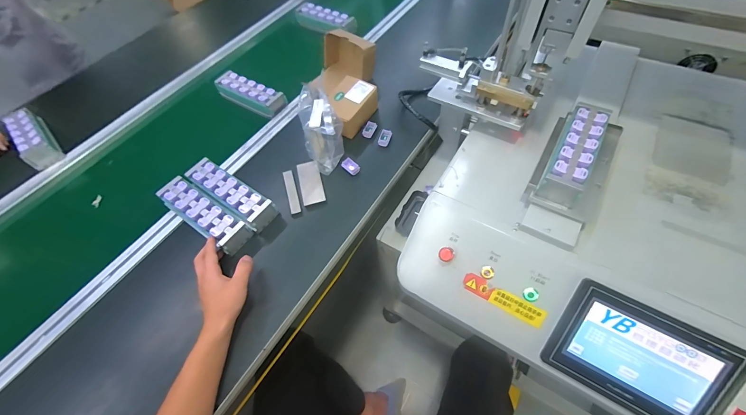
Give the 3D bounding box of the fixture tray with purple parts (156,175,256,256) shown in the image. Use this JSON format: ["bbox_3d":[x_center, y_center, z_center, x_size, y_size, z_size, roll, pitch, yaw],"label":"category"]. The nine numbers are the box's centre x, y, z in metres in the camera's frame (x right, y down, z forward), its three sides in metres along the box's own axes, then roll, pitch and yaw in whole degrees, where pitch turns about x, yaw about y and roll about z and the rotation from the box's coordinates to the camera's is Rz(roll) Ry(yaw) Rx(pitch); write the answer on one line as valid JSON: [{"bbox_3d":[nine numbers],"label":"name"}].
[{"bbox_3d":[-0.311,0.011,0.576,0.182,0.040,0.059,32,65,14],"label":"fixture tray with purple parts"}]

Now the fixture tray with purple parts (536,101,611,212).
[{"bbox_3d":[0.323,-0.088,0.506,0.062,0.047,0.189,25,63,19],"label":"fixture tray with purple parts"}]

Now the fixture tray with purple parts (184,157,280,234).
[{"bbox_3d":[-0.275,-0.024,0.615,0.185,0.061,0.060,31,65,21],"label":"fixture tray with purple parts"}]

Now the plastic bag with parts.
[{"bbox_3d":[-0.104,-0.157,0.629,0.078,0.131,0.109,-18,58,-7],"label":"plastic bag with parts"}]

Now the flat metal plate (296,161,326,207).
[{"bbox_3d":[-0.126,-0.051,0.640,0.044,0.010,0.097,-17,62,0],"label":"flat metal plate"}]

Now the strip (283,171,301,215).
[{"bbox_3d":[-0.162,-0.031,0.630,0.020,0.004,0.100,-13,62,-12],"label":"strip"}]

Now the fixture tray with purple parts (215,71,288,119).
[{"bbox_3d":[-0.311,-0.287,0.789,0.190,0.039,0.069,25,63,19],"label":"fixture tray with purple parts"}]

